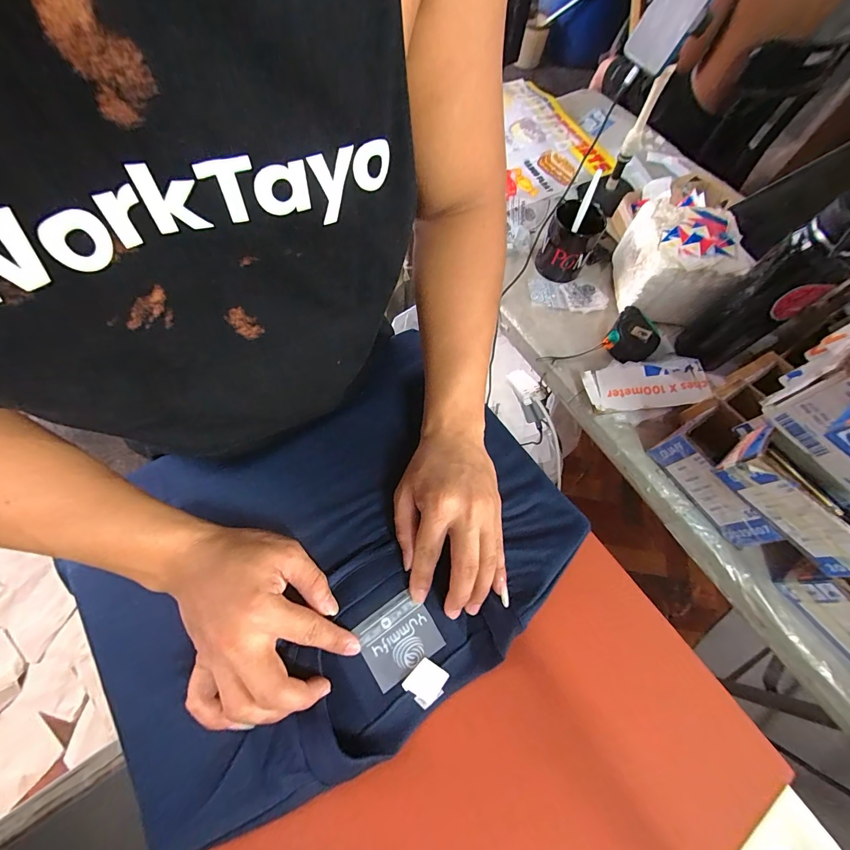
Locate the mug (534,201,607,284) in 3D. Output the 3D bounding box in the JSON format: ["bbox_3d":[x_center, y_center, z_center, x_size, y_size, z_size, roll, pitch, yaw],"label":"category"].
[{"bbox_3d":[0.237,-0.301,0.626,0.080,0.089,0.080,1,67,-3],"label":"mug"}]

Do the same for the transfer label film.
[{"bbox_3d":[-0.022,0.171,0.302,0.059,0.005,0.051,-32,68,-15],"label":"transfer label film"}]

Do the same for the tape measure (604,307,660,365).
[{"bbox_3d":[0.320,-0.133,0.587,0.074,0.046,0.077,1,67,-3],"label":"tape measure"}]

